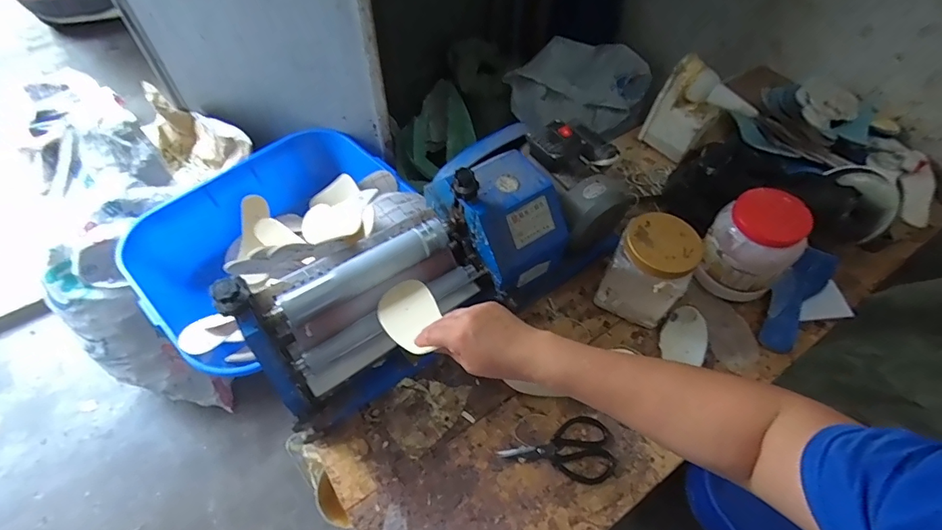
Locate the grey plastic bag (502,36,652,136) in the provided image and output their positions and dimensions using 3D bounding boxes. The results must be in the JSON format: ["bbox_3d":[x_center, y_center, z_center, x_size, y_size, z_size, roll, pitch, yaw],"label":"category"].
[{"bbox_3d":[0.355,-0.602,1.542,0.436,0.269,0.226,26,61,16],"label":"grey plastic bag"}]

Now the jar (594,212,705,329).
[{"bbox_3d":[0.303,0.007,0.785,0.118,0.160,0.112,25,60,16],"label":"jar"}]

